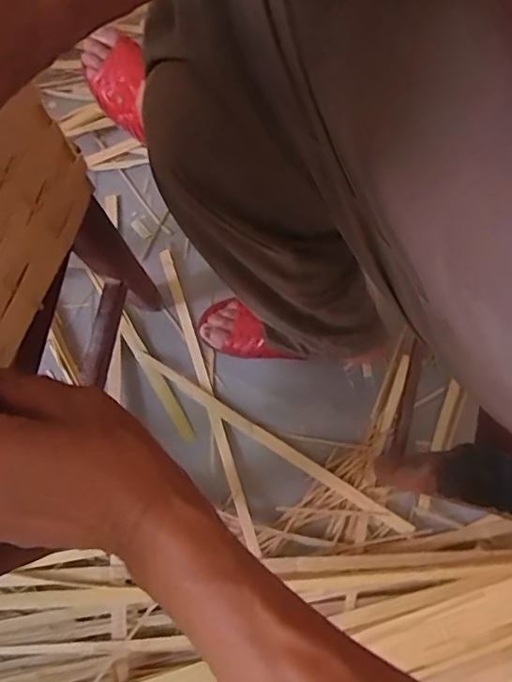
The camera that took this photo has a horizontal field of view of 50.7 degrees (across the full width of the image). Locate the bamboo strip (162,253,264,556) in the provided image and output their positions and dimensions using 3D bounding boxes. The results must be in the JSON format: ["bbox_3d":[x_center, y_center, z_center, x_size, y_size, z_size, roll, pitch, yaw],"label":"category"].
[{"bbox_3d":[-0.064,0.068,0.712,0.016,0.009,0.405,-17,80,-4],"label":"bamboo strip"}]

